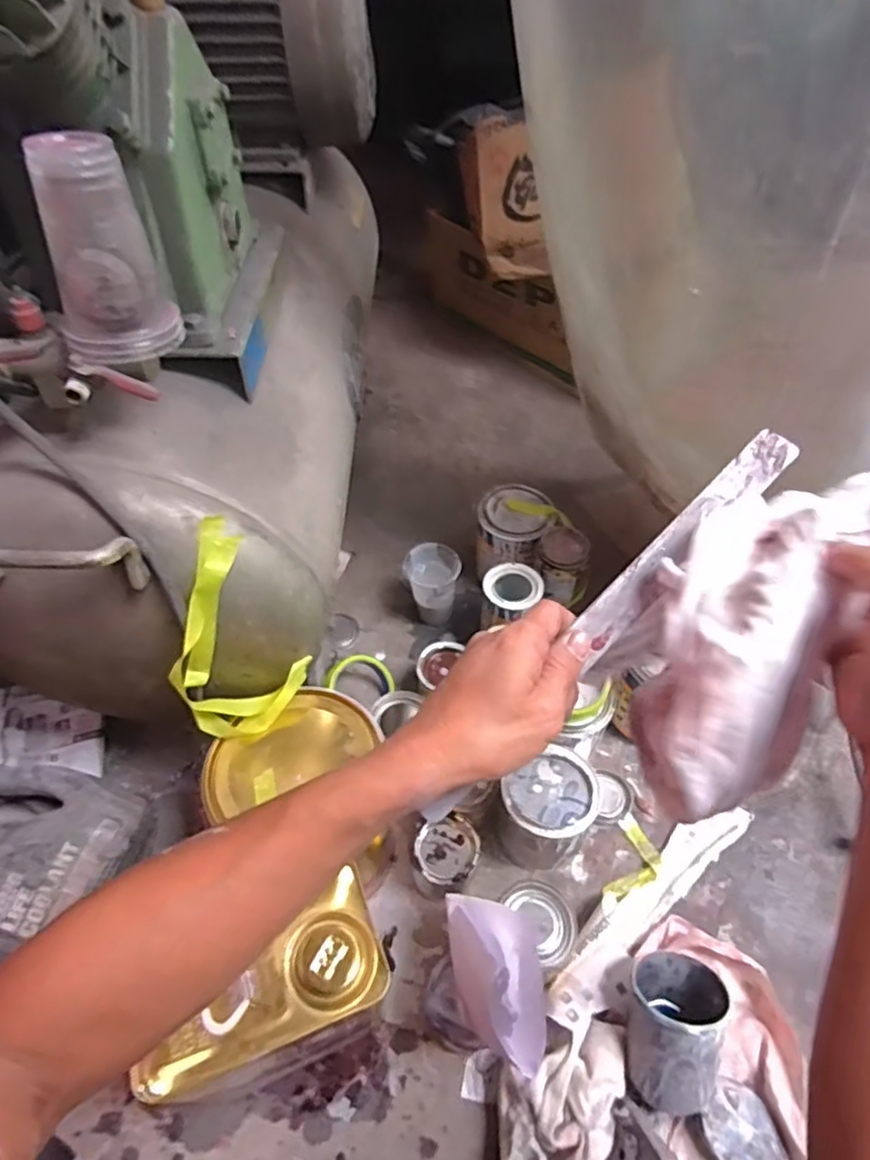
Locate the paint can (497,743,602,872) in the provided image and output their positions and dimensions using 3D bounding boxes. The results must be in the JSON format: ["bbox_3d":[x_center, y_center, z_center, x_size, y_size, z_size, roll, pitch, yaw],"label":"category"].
[{"bbox_3d":[0.122,0.254,0.715,0.102,0.116,0.098,-30,55,-23],"label":"paint can"}]

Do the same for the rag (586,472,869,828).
[{"bbox_3d":[0.171,0.018,0.345,0.177,0.120,0.107,-34,57,-25],"label":"rag"}]

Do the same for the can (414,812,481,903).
[{"bbox_3d":[0.011,0.300,0.707,0.069,0.073,0.074,28,55,22],"label":"can"}]

